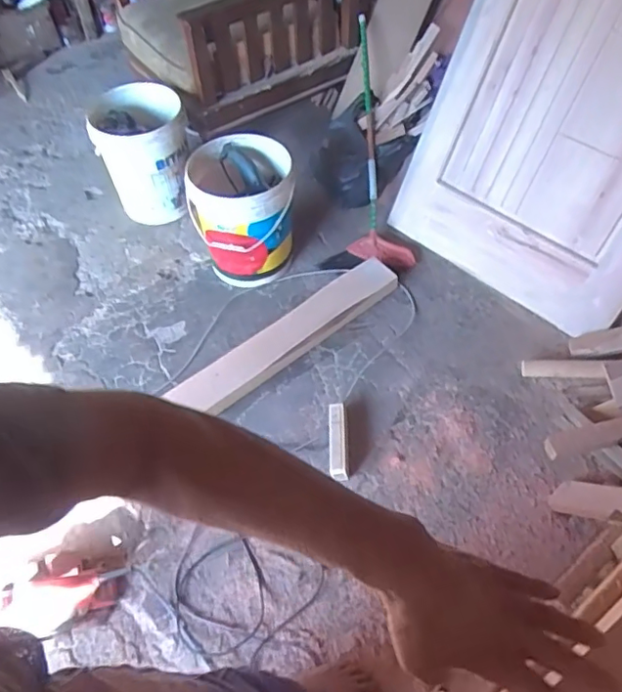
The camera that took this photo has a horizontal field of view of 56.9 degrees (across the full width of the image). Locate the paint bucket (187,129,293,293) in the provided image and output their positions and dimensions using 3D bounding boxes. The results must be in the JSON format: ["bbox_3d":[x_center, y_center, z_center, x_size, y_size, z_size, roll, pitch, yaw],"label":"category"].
[{"bbox_3d":[-0.205,-0.406,1.774,0.311,0.370,0.275,-7,54,-3],"label":"paint bucket"}]

